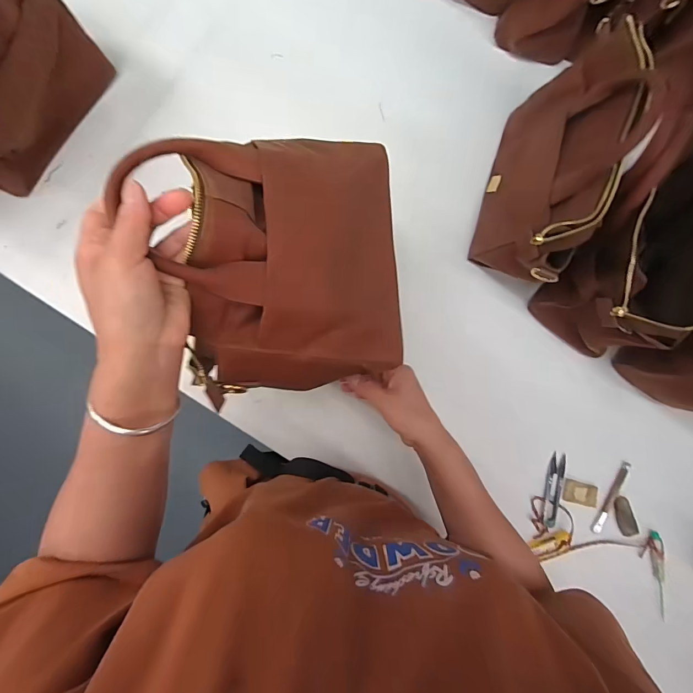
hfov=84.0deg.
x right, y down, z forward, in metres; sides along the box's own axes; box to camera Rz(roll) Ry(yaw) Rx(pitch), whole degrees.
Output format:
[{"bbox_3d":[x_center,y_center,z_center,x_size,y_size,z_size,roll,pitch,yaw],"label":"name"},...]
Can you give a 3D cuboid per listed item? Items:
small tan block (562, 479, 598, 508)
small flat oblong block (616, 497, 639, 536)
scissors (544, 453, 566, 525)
[{"bbox_3d":[0.338,0.212,0.555,0.053,0.008,0.031,16,84,-1],"label":"small tan block"},{"bbox_3d":[0.400,0.242,0.549,0.023,0.011,0.057,-13,86,-4],"label":"small flat oblong block"},{"bbox_3d":[0.298,0.205,0.551,0.024,0.008,0.100,13,84,-1],"label":"scissors"}]

